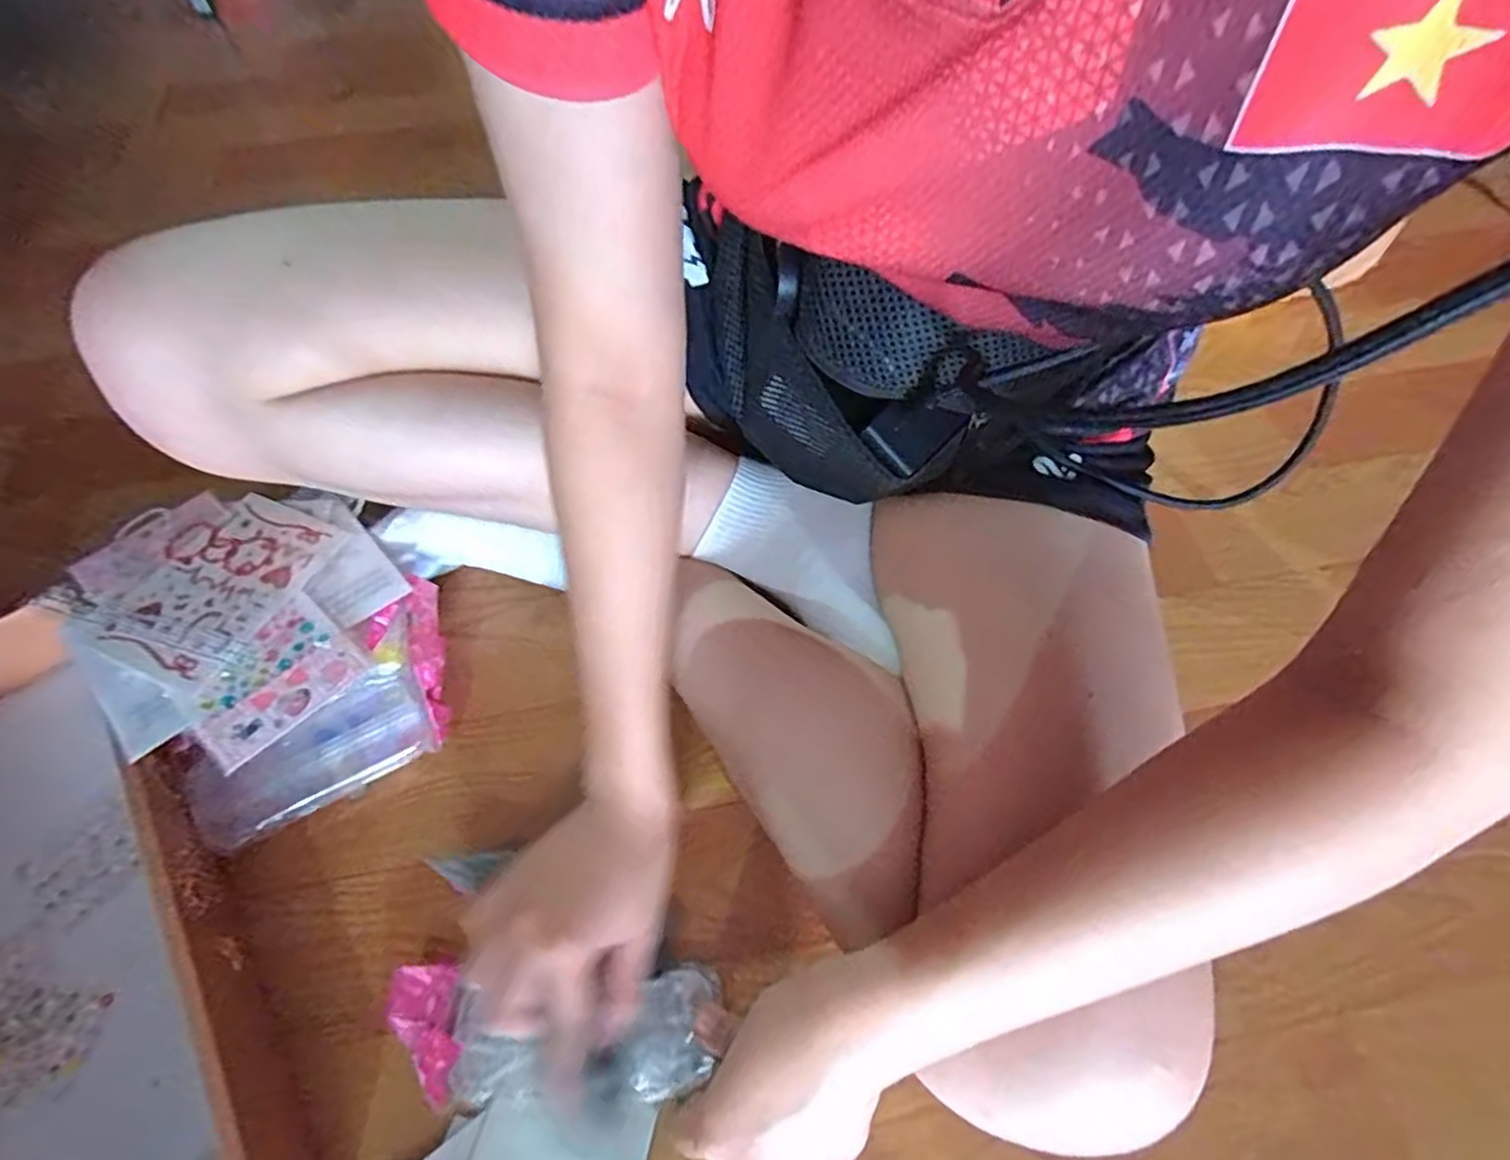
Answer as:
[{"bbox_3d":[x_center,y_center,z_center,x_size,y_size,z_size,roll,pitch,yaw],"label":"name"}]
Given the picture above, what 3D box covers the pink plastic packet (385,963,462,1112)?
[{"bbox_3d":[-0.163,0.225,0.349,0.030,0.019,0.061,-14,59,-8],"label":"pink plastic packet"}]

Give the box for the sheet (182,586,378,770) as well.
[{"bbox_3d":[-0.260,0.052,0.376,0.059,0.006,0.081,38,59,13],"label":"sheet"}]

